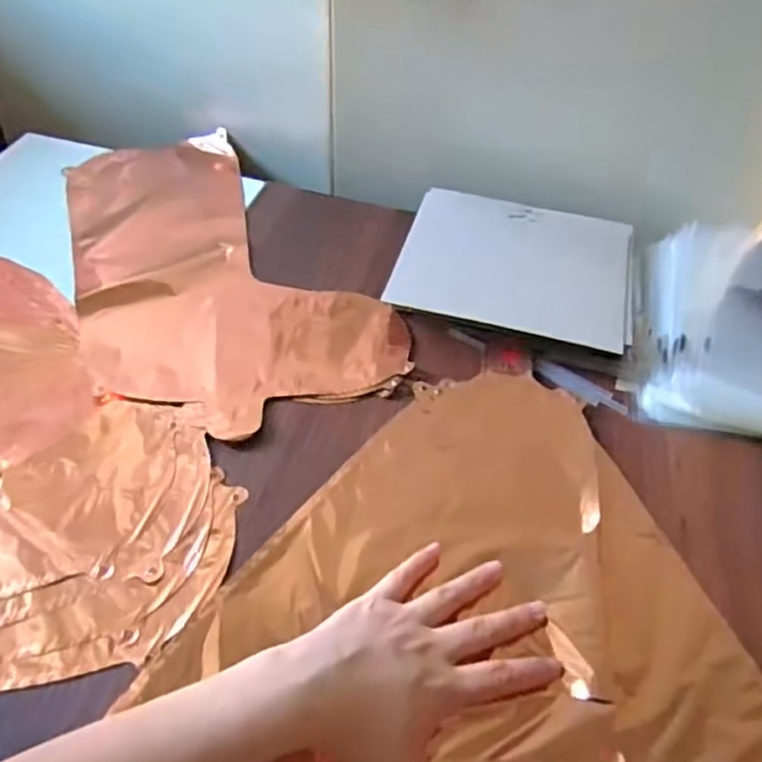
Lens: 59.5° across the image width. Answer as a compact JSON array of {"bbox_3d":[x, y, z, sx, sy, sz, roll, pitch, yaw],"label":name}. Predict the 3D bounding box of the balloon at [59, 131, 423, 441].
[{"bbox_3d":[-0.167,-0.113,0.612,0.227,0.008,0.418,-21,52,-21],"label":"balloon"}]

